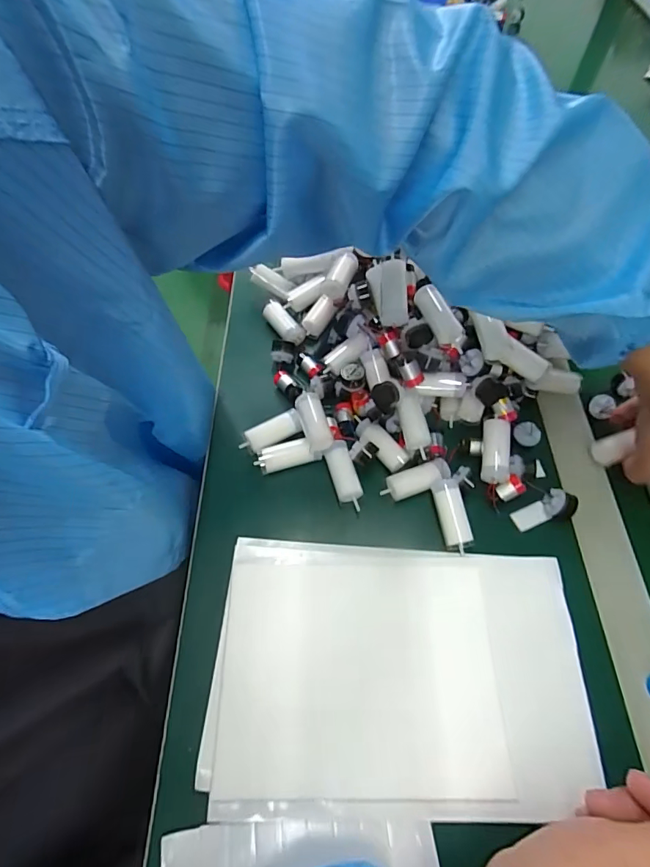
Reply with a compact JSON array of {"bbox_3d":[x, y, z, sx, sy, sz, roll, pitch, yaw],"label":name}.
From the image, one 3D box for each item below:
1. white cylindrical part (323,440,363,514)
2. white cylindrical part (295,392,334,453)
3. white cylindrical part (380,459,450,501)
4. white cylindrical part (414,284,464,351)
[{"bbox_3d":[0.016,0.033,0.360,0.020,0.015,0.053,-15,61,-10],"label":"white cylindrical part"},{"bbox_3d":[-0.008,-0.008,0.368,0.020,0.023,0.047,-15,61,-10],"label":"white cylindrical part"},{"bbox_3d":[0.072,0.037,0.358,0.055,0.017,0.020,-14,61,-9],"label":"white cylindrical part"},{"bbox_3d":[0.090,-0.091,0.357,0.015,0.017,0.054,-33,88,-19],"label":"white cylindrical part"}]

